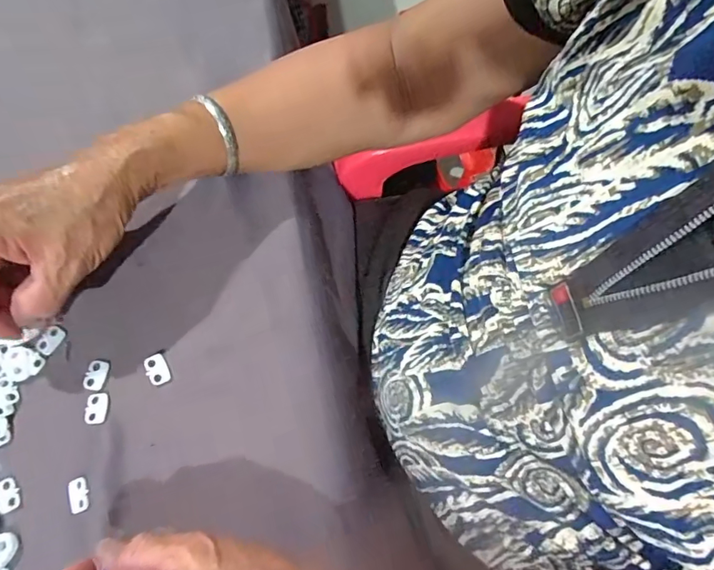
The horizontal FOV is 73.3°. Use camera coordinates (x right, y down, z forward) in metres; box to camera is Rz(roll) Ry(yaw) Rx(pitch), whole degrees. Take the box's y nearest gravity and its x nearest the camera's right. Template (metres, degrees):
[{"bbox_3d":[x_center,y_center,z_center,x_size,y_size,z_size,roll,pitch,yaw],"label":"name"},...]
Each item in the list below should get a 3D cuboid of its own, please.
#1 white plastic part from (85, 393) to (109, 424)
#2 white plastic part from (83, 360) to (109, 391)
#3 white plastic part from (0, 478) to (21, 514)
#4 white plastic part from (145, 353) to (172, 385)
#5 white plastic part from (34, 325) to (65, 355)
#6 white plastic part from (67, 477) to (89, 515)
[{"bbox_3d":[-0.162,0.077,0.298,0.013,0.004,0.019,0,71,0],"label":"white plastic part"},{"bbox_3d":[-0.167,0.057,0.306,0.013,0.004,0.019,9,71,3],"label":"white plastic part"},{"bbox_3d":[-0.206,0.124,0.282,0.013,0.004,0.019,-24,73,-8],"label":"white plastic part"},{"bbox_3d":[-0.128,0.054,0.307,0.013,0.004,0.020,-28,73,-9],"label":"white plastic part"},{"bbox_3d":[-0.200,0.035,0.312,0.013,0.004,0.019,33,74,11],"label":"white plastic part"},{"bbox_3d":[-0.163,0.123,0.280,0.012,0.004,0.019,-16,72,-6],"label":"white plastic part"}]

